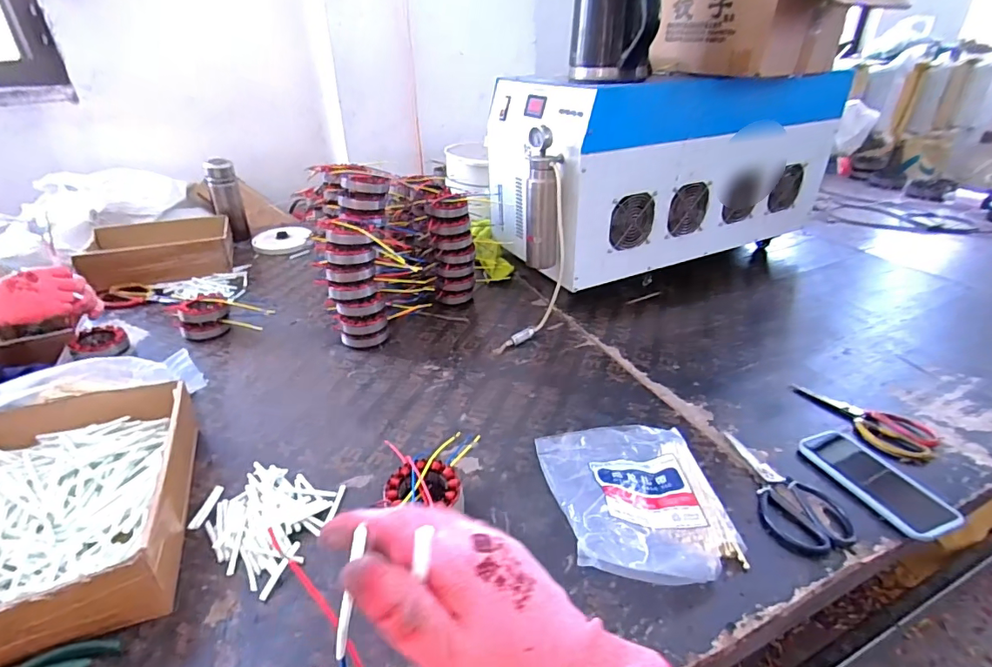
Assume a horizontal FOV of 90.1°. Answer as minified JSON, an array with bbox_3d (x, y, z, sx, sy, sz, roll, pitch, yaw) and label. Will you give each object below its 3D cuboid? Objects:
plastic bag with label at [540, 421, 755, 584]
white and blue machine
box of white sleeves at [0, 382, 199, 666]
[{"bbox_3d":[0.169,0.183,0.605,0.196,0.062,0.243,-2,31,-3],"label":"plastic bag with label"},{"bbox_3d":[0.399,-0.407,1.196,0.826,0.366,0.374,-13,34,-20],"label":"white and blue machine"},{"bbox_3d":[-0.493,0.195,0.563,0.245,0.092,0.330,-12,33,-19],"label":"box of white sleeves"}]

